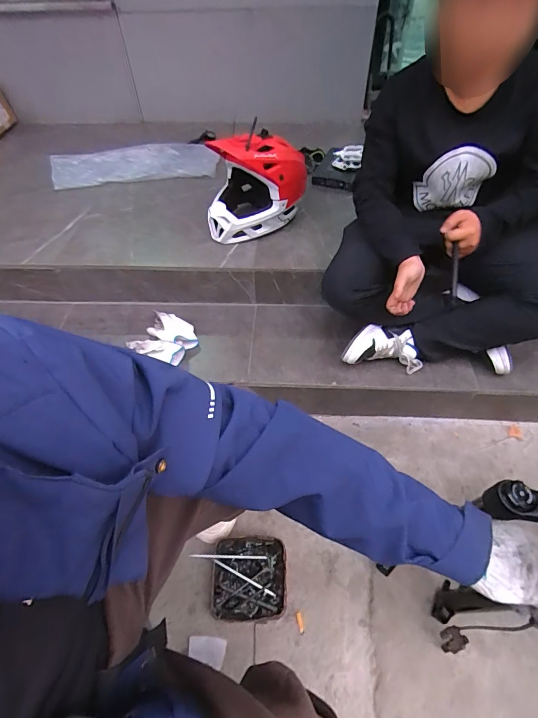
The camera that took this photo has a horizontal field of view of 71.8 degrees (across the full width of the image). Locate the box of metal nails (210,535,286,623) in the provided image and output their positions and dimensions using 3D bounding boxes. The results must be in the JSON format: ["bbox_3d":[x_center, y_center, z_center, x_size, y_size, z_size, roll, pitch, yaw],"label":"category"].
[{"bbox_3d":[-0.044,0.488,0.828,0.163,0.033,0.155,-2,54,2],"label":"box of metal nails"}]

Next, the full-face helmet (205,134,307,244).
[{"bbox_3d":[-0.035,-0.527,1.139,0.293,0.268,0.220,-1,50,1],"label":"full-face helmet"}]

